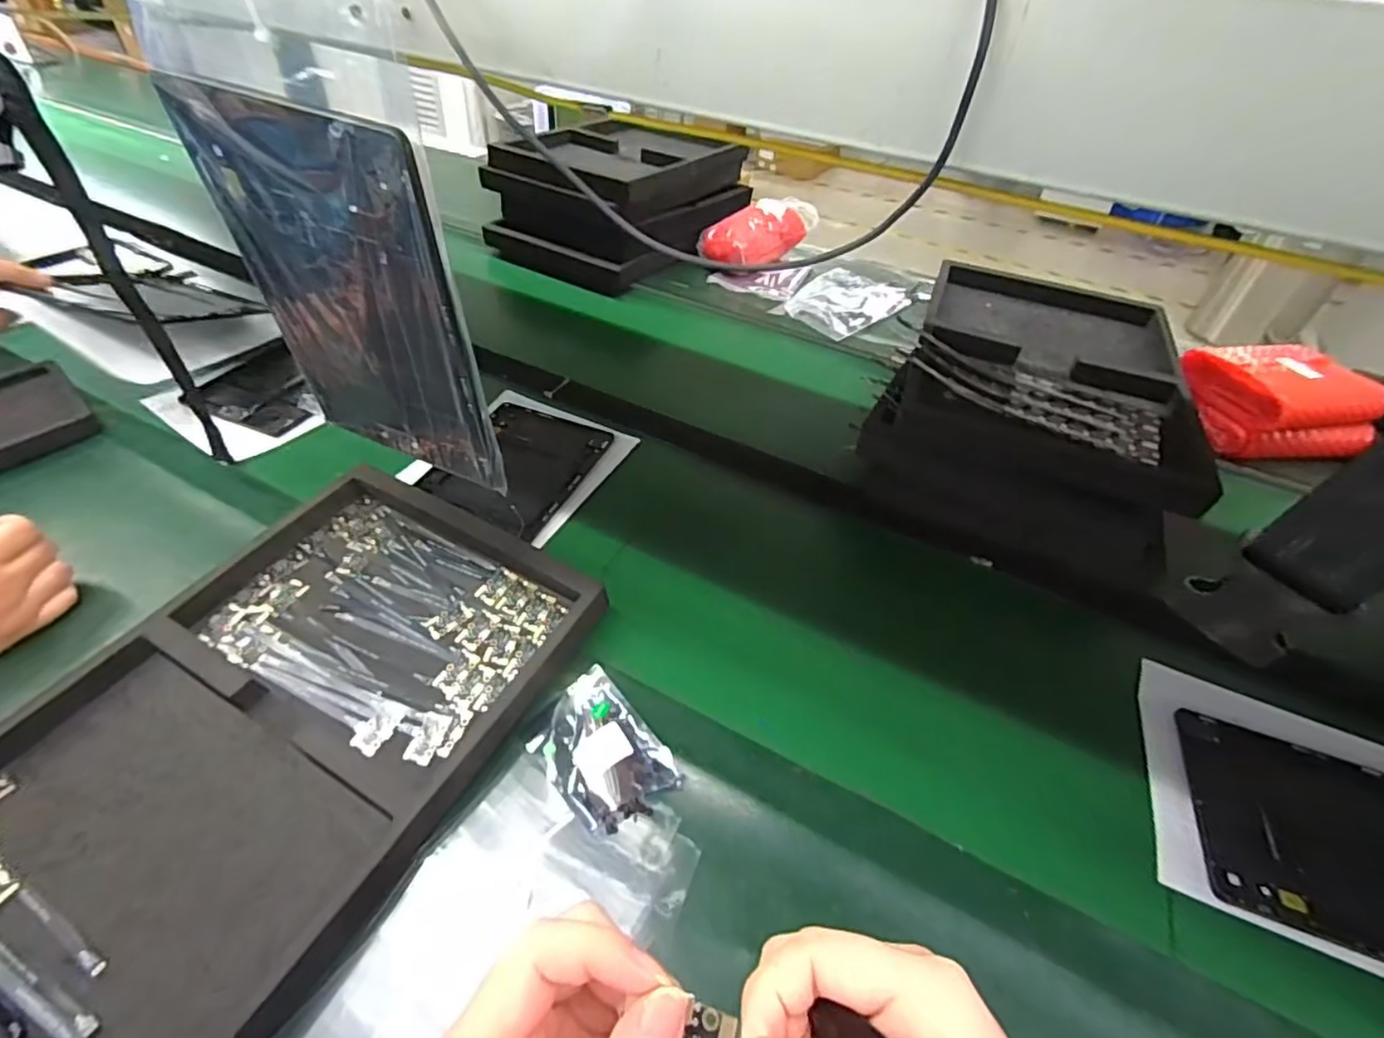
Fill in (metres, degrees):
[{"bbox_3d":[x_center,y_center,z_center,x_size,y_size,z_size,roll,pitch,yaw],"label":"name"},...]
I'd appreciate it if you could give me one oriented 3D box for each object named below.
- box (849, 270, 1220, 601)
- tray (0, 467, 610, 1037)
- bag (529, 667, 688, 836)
[{"bbox_3d":[0.423,-0.147,0.786,0.319,0.122,0.461,22,47,16],"label":"box"},{"bbox_3d":[-0.314,0.142,0.477,0.316,0.036,0.440,24,47,18],"label":"tray"},{"bbox_3d":[-0.070,0.176,0.475,0.074,0.015,0.111,-30,55,-31],"label":"bag"}]

